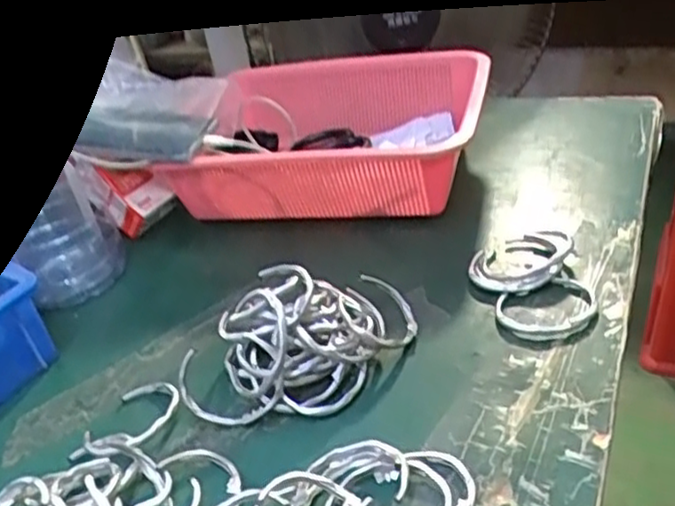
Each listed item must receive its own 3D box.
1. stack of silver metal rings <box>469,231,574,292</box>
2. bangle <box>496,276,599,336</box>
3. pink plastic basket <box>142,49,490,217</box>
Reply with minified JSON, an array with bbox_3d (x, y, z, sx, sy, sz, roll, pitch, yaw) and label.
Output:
[{"bbox_3d":[0.134,0.004,0.510,0.073,0.026,0.059,-34,39,-32],"label":"stack of silver metal rings"},{"bbox_3d":[0.144,0.037,0.469,0.072,0.008,0.052,-17,32,-8],"label":"bangle"},{"bbox_3d":[0.000,-0.109,0.641,0.259,0.103,0.196,1,34,18],"label":"pink plastic basket"}]

